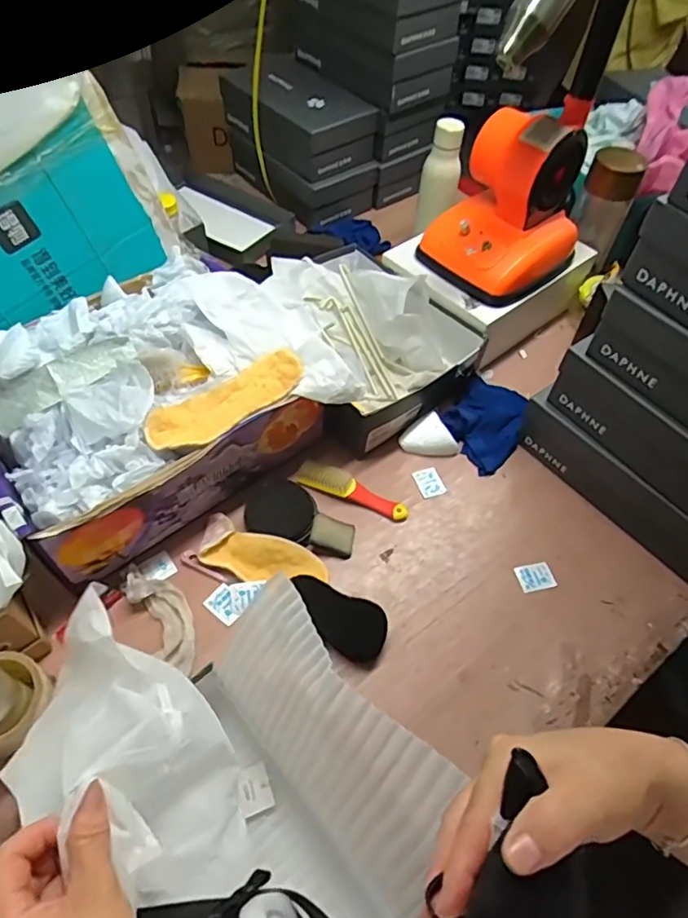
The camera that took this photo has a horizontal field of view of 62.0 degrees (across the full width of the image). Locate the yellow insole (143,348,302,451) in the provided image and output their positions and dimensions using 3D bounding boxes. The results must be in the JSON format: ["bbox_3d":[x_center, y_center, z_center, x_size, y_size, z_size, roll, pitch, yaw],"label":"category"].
[{"bbox_3d":[-0.139,-0.069,0.686,0.199,0.024,0.072,-29,61,-22],"label":"yellow insole"}]

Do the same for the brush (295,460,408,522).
[{"bbox_3d":[0.012,0.040,0.781,0.157,0.025,0.036,21,56,11],"label":"brush"}]

